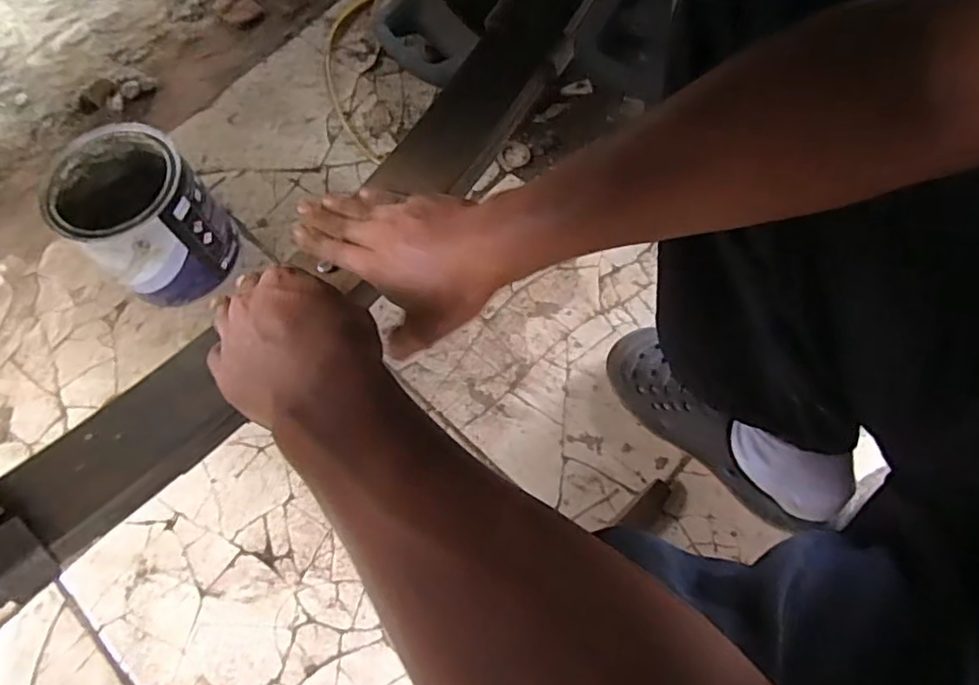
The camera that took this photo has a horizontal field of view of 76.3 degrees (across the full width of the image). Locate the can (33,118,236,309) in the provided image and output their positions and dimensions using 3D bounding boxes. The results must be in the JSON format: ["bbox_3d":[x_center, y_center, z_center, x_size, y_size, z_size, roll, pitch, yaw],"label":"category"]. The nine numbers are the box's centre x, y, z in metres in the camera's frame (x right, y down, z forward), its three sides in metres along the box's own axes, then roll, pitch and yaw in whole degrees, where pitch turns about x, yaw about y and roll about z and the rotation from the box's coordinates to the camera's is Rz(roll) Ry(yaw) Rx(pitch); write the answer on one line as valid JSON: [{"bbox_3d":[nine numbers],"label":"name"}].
[{"bbox_3d":[-0.397,-0.145,0.732,0.143,0.157,0.155,-1,66,3],"label":"can"}]

